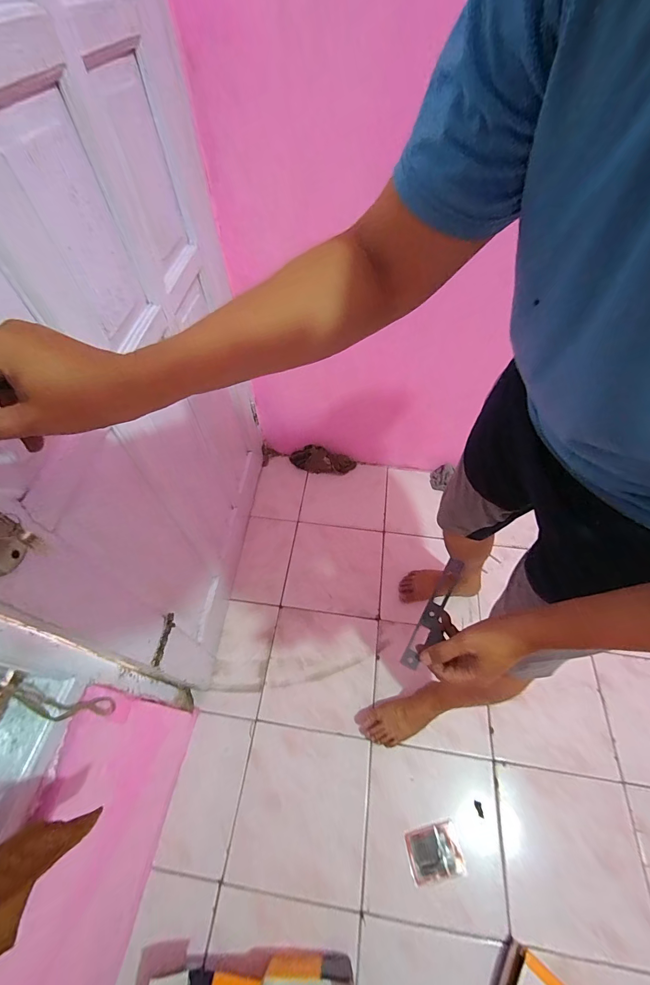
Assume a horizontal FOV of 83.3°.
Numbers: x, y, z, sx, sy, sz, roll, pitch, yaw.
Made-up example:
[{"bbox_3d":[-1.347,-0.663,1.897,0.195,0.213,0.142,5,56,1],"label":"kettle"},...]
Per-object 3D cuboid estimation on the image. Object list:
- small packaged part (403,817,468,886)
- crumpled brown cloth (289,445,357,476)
[{"bbox_3d":[0.239,0.784,0.797,0.117,0.012,0.090,-10,57,-7],"label":"small packaged part"},{"bbox_3d":[-0.011,-0.116,1.381,0.252,0.083,0.070,9,57,5],"label":"crumpled brown cloth"}]

